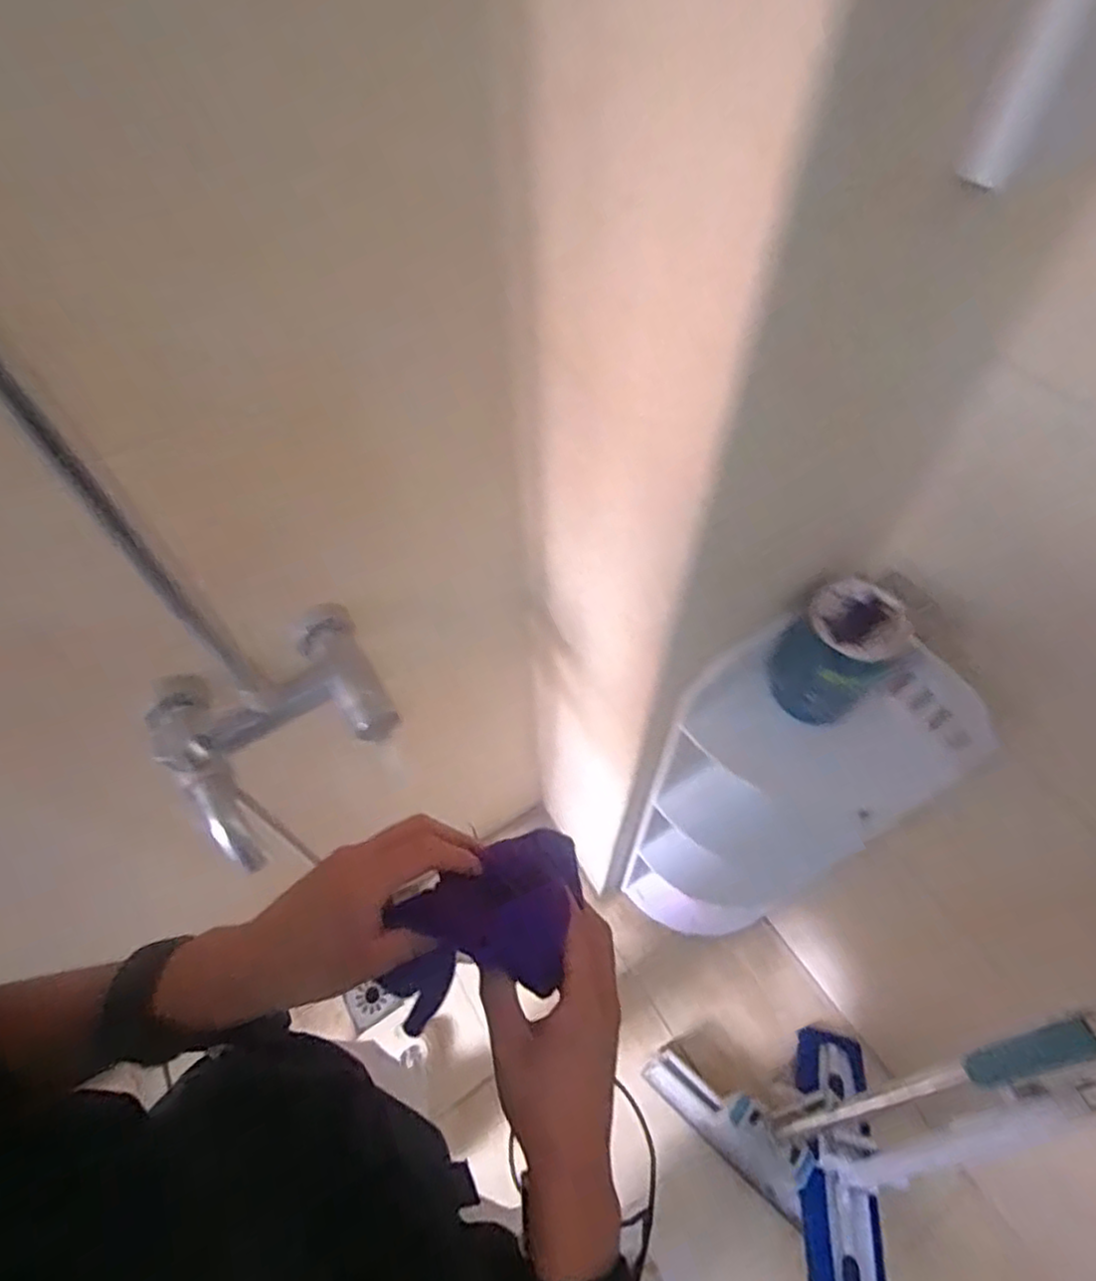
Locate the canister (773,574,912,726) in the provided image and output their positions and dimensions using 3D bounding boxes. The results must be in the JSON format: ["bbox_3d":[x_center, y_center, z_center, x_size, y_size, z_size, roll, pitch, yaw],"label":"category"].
[{"bbox_3d":[0.281,0.015,0.654,0.087,0.151,0.077,27,62,17],"label":"canister"}]

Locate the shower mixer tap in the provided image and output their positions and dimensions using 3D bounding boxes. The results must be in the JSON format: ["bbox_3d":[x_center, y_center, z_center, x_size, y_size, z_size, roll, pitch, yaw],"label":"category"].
[{"bbox_3d":[-0.247,0.078,0.600,0.198,0.075,0.174,-27,61,-15],"label":"shower mixer tap"}]

